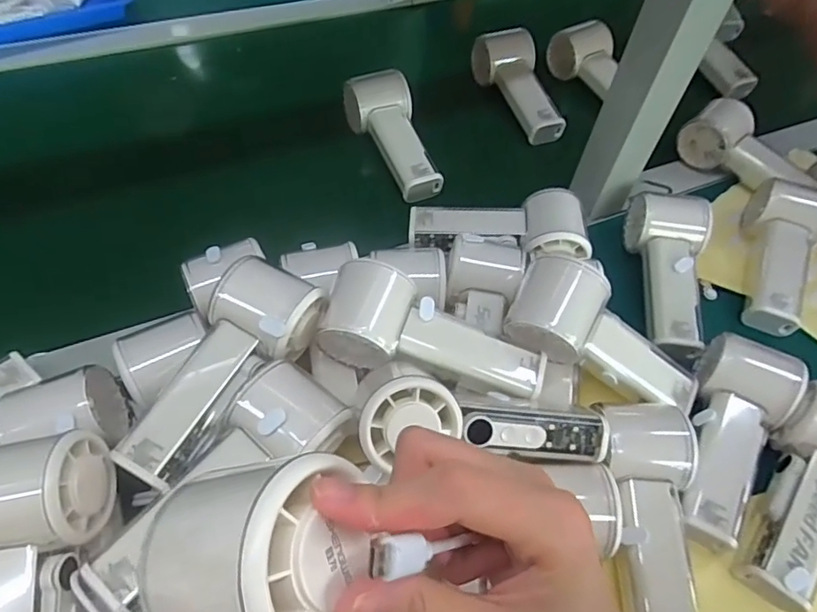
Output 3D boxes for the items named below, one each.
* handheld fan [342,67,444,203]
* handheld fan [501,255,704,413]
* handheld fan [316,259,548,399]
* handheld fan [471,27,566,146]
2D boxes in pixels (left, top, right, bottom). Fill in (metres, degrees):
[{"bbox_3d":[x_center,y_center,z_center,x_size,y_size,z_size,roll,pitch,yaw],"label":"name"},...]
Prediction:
[{"bbox_3d":[-0.008,-0.174,0.549,0.063,0.045,0.142,-22,59,-19],"label":"handheld fan"},{"bbox_3d":[0.143,0.028,0.390,0.150,0.058,0.057,31,54,-14],"label":"handheld fan"},{"bbox_3d":[0.016,0.024,0.374,0.149,0.054,0.062,20,54,-8],"label":"handheld fan"},{"bbox_3d":[0.130,-0.253,0.616,0.054,0.053,0.143,-18,58,-17],"label":"handheld fan"}]

